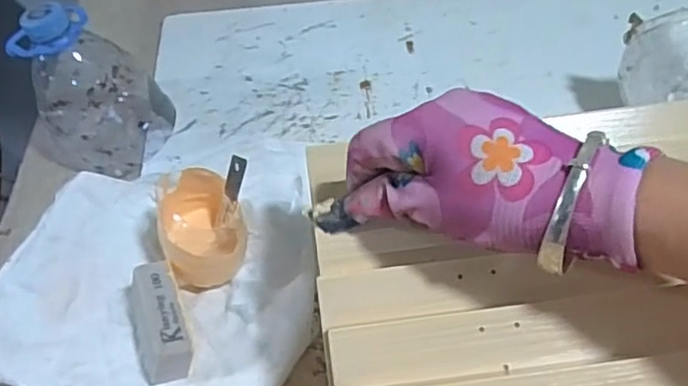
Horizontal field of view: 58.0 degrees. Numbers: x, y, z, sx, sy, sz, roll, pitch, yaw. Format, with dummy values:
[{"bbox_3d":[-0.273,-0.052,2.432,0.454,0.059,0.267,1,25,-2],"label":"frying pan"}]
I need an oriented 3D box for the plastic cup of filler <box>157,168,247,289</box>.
[{"bbox_3d":[-0.096,0.026,0.423,0.053,0.066,0.058,-2,51,2],"label":"plastic cup of filler"}]

